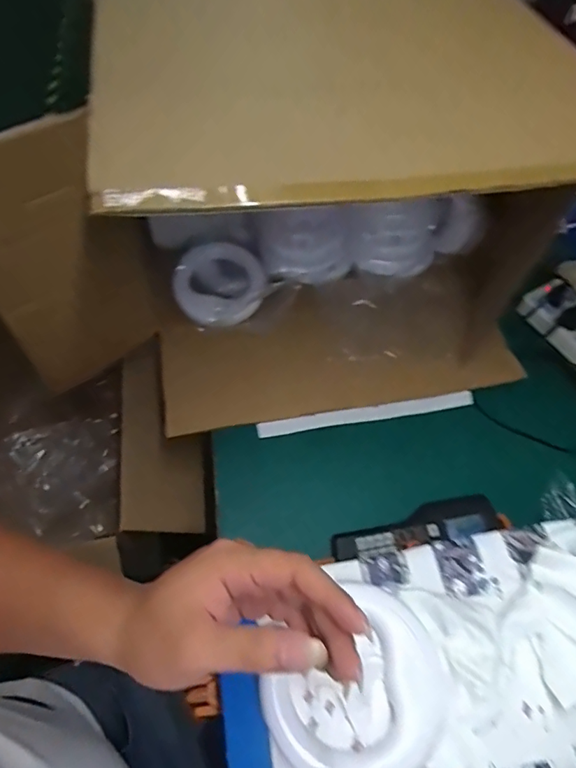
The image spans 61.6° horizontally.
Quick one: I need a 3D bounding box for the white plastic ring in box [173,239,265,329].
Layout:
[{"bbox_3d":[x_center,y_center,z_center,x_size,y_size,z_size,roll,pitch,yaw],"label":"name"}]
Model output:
[{"bbox_3d":[-0.101,-0.155,0.723,0.131,0.053,0.153,1,59,-4],"label":"white plastic ring in box"}]

